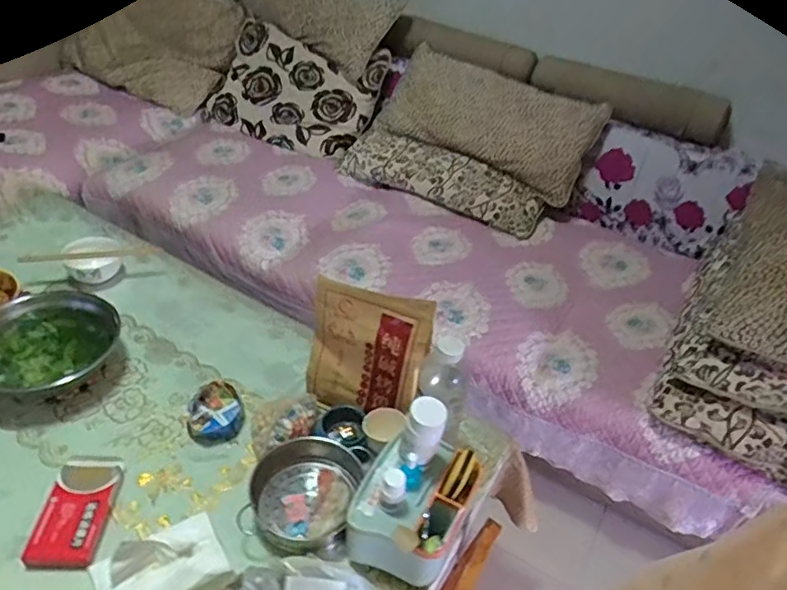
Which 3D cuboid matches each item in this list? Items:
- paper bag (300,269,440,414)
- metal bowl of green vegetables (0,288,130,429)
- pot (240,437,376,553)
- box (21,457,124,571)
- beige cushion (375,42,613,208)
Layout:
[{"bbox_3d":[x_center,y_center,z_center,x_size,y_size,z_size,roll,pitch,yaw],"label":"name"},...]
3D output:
[{"bbox_3d":[-0.045,0.095,0.966,0.200,0.240,0.023,19,31,18],"label":"paper bag"},{"bbox_3d":[-0.601,0.105,1.031,0.254,0.103,0.207,-21,47,-31],"label":"metal bowl of green vegetables"},{"bbox_3d":[-0.131,0.299,0.888,0.169,0.062,0.159,5,39,-4],"label":"pot"},{"bbox_3d":[-0.453,0.307,0.850,0.087,0.026,0.167,4,39,-5],"label":"box"},{"bbox_3d":[0.284,-0.540,1.813,0.653,0.140,0.324,27,84,17],"label":"beige cushion"}]

